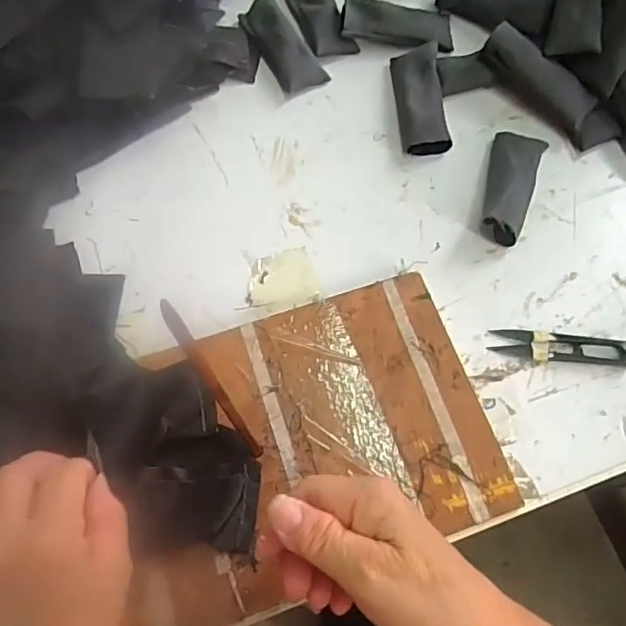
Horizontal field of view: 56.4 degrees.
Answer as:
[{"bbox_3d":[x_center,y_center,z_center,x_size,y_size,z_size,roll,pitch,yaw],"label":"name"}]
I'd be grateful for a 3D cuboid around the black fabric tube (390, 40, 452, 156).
[{"bbox_3d":[0.091,-0.179,0.493,0.038,0.021,0.104,-4,67,-1],"label":"black fabric tube"}]

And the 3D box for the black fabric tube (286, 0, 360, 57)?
[{"bbox_3d":[0.002,-0.276,0.531,0.040,0.024,0.099,-21,69,-8],"label":"black fabric tube"}]

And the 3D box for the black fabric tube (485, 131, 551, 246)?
[{"bbox_3d":[0.155,-0.104,0.459,0.039,0.025,0.102,20,69,8],"label":"black fabric tube"}]

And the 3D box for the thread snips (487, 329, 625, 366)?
[{"bbox_3d":[0.179,0.024,0.418,0.099,0.011,0.022,5,67,2],"label":"thread snips"}]

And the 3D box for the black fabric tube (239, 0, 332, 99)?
[{"bbox_3d":[-0.027,-0.241,0.517,0.042,0.025,0.099,-26,70,-10],"label":"black fabric tube"}]

